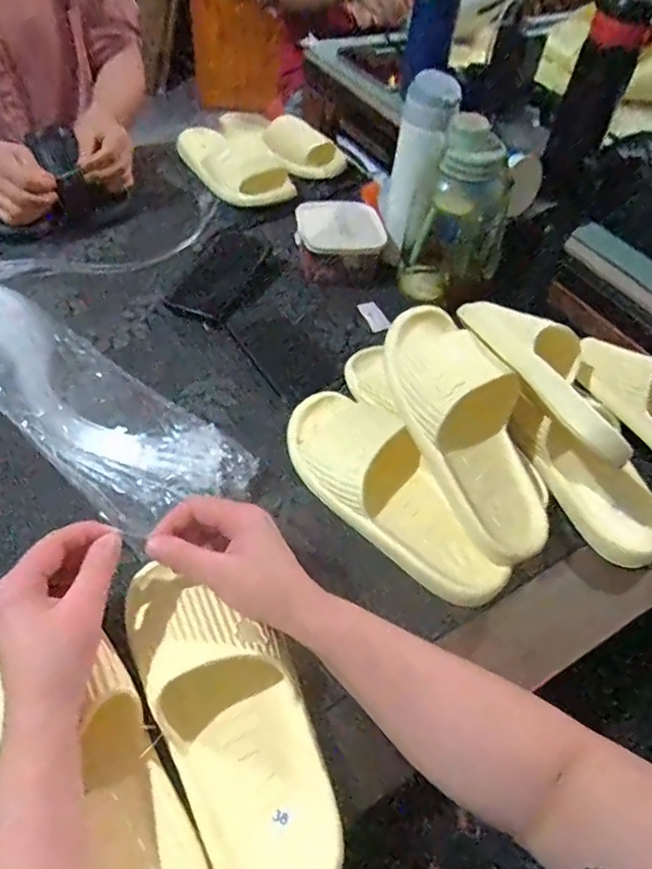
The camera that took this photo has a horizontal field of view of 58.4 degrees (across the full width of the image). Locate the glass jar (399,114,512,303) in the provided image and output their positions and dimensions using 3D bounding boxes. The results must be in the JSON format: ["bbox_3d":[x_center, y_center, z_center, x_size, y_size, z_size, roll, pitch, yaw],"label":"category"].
[{"bbox_3d":[0.160,-0.259,0.699,0.114,0.191,0.102,21,52,10],"label":"glass jar"}]

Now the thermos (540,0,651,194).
[{"bbox_3d":[0.328,-0.414,0.735,0.064,0.254,0.056,16,80,7],"label":"thermos"}]

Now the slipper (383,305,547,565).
[{"bbox_3d":[0.127,-0.011,0.515,0.099,0.058,0.246,-17,77,-18],"label":"slipper"}]

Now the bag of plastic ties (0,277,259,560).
[{"bbox_3d":[-0.284,-0.058,0.606,0.464,0.030,0.127,35,56,21],"label":"bag of plastic ties"}]

